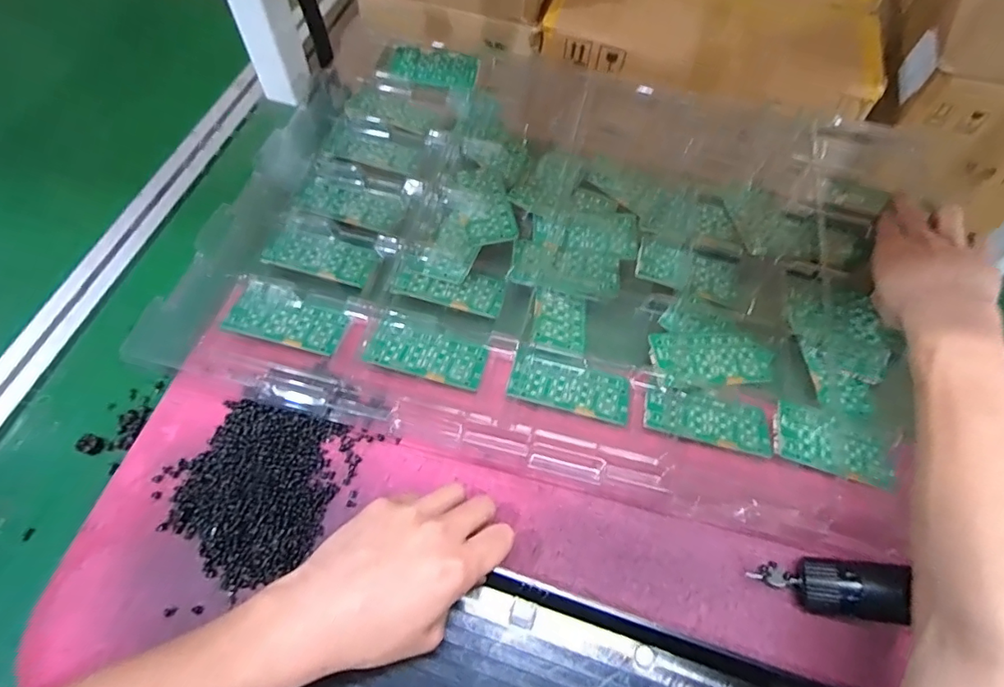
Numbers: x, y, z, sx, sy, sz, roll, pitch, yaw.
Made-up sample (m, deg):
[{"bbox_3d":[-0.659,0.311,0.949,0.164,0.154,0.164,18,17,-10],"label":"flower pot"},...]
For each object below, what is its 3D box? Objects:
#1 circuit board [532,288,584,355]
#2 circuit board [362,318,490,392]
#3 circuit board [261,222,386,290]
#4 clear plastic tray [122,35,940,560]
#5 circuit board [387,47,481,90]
[{"bbox_3d":[0.049,-0.018,0.442,0.044,0.004,0.054,14,62,-11],"label":"circuit board"},{"bbox_3d":[-0.059,0.008,0.417,0.090,0.007,0.041,13,64,4],"label":"circuit board"},{"bbox_3d":[-0.157,-0.077,0.460,0.094,0.004,0.046,16,54,3],"label":"circuit board"},{"bbox_3d":[0.054,-0.103,0.479,0.573,0.030,0.440,13,64,4],"label":"clear plastic tray"},{"bbox_3d":[-0.072,-0.298,0.569,0.092,0.009,0.048,10,64,3],"label":"circuit board"}]

